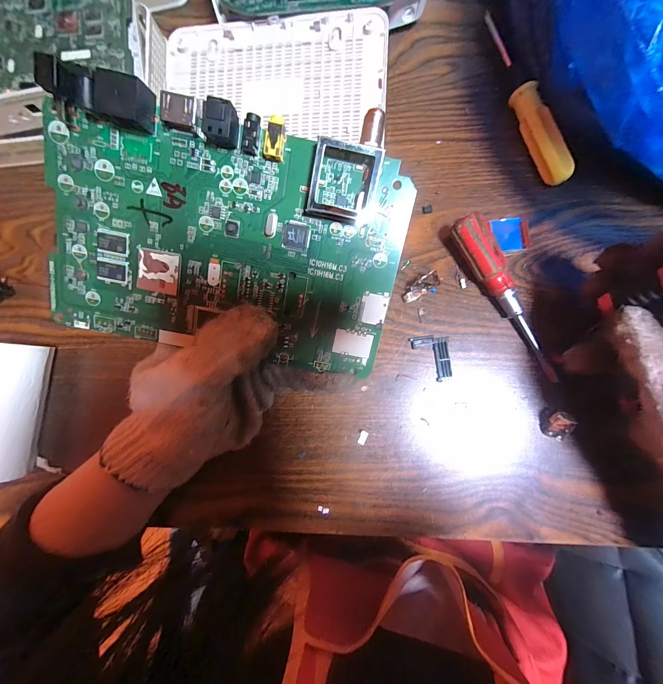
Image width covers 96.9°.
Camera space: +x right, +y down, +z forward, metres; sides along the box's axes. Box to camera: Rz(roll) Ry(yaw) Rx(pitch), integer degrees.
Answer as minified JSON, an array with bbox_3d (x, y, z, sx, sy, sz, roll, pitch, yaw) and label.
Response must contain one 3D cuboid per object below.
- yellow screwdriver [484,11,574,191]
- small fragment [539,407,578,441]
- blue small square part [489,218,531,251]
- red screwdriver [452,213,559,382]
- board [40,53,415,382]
[{"bbox_3d":[0.156,-0.195,0.237,0.017,0.025,0.145,-19,83,2],"label":"yellow screwdriver"},{"bbox_3d":[0.167,0.062,0.219,0.016,0.020,0.020,11,85,5],"label":"small fragment"},{"bbox_3d":[0.145,-0.087,0.239,0.030,0.004,0.025,-6,84,3],"label":"blue small square part"},{"bbox_3d":[0.134,-0.033,0.229,0.023,0.020,0.139,-28,83,1],"label":"red screwdriver"},{"bbox_3d":[-0.046,-0.045,0.135,0.156,0.011,0.105,11,105,-5],"label":"board"}]

